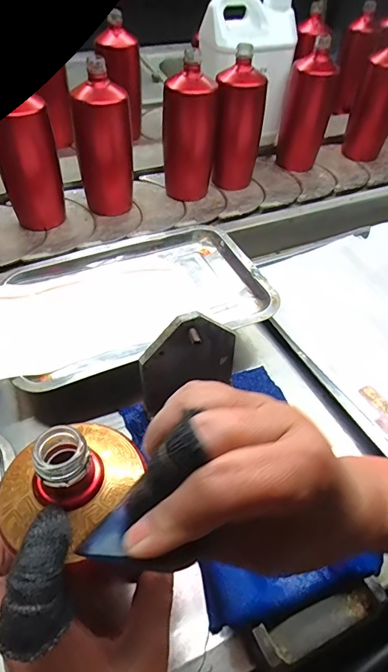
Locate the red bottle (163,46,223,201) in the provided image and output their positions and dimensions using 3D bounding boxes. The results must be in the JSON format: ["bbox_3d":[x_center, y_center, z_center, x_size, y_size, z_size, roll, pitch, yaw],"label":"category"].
[{"bbox_3d":[-0.005,-0.324,0.673,0.084,0.189,0.078,11,50,7],"label":"red bottle"}]

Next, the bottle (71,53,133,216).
[{"bbox_3d":[-0.135,-0.279,0.625,0.074,0.196,0.064,25,53,19],"label":"bottle"}]

